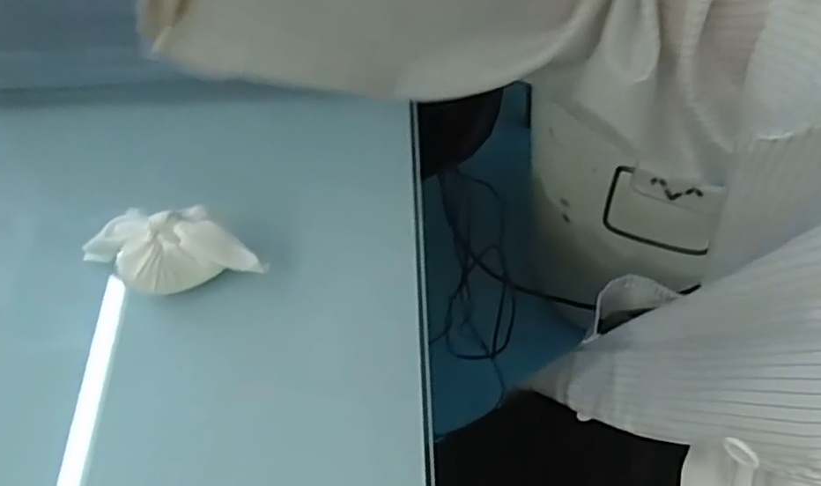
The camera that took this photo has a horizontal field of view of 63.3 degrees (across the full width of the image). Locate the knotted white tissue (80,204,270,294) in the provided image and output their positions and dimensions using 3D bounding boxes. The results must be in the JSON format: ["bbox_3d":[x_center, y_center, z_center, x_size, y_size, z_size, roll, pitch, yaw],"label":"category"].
[{"bbox_3d":[-0.128,0.002,0.351,0.090,0.031,0.036,-9,57,-4],"label":"knotted white tissue"}]

